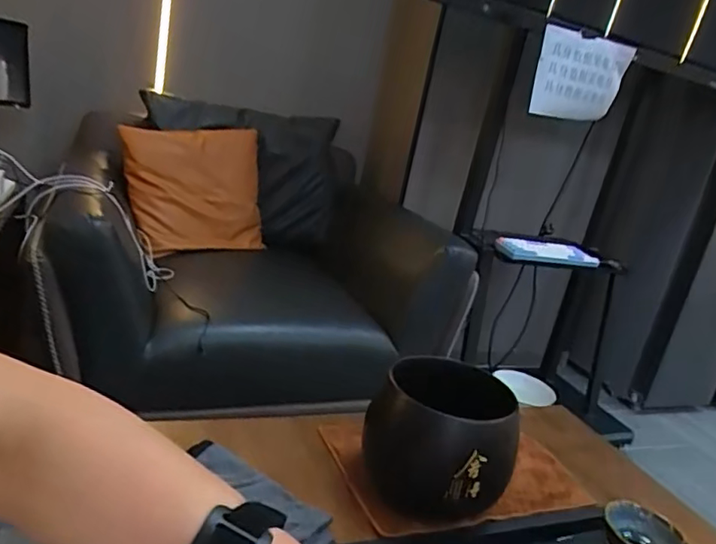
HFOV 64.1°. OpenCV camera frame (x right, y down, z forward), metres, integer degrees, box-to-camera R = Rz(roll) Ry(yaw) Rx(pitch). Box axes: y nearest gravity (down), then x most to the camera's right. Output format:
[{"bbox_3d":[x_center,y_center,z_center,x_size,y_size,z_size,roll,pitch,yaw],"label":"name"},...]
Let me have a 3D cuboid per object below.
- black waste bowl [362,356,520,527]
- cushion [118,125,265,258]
[{"bbox_3d":[0.087,0.173,0.576,0.124,0.132,0.122,19,18,22],"label":"black waste bowl"},{"bbox_3d":[-0.471,-0.239,1.682,0.391,0.360,0.110,-4,0,-30],"label":"cushion"}]

